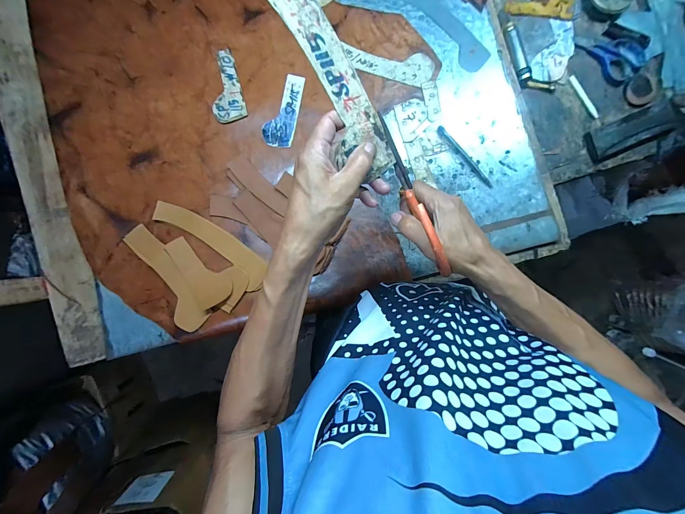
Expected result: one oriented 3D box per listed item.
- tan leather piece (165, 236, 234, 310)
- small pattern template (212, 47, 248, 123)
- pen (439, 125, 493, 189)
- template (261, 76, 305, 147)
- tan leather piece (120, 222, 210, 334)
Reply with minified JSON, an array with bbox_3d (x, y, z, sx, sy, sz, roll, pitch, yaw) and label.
[{"bbox_3d":[-0.227,0.017,0.482,0.068,0.006,0.124,-34,87,-1],"label":"tan leather piece"},{"bbox_3d":[-0.199,-0.288,0.496,0.052,0.004,0.124,-15,86,-4],"label":"small pattern template"},{"bbox_3d":[0.205,-0.168,0.492,0.012,0.008,0.130,-42,90,9],"label":"pen"},{"bbox_3d":[-0.099,-0.246,0.495,0.050,0.004,0.120,13,91,-1],"label":"template"},{"bbox_3d":[-0.290,0.036,0.484,0.052,0.010,0.191,-35,91,9],"label":"tan leather piece"}]

